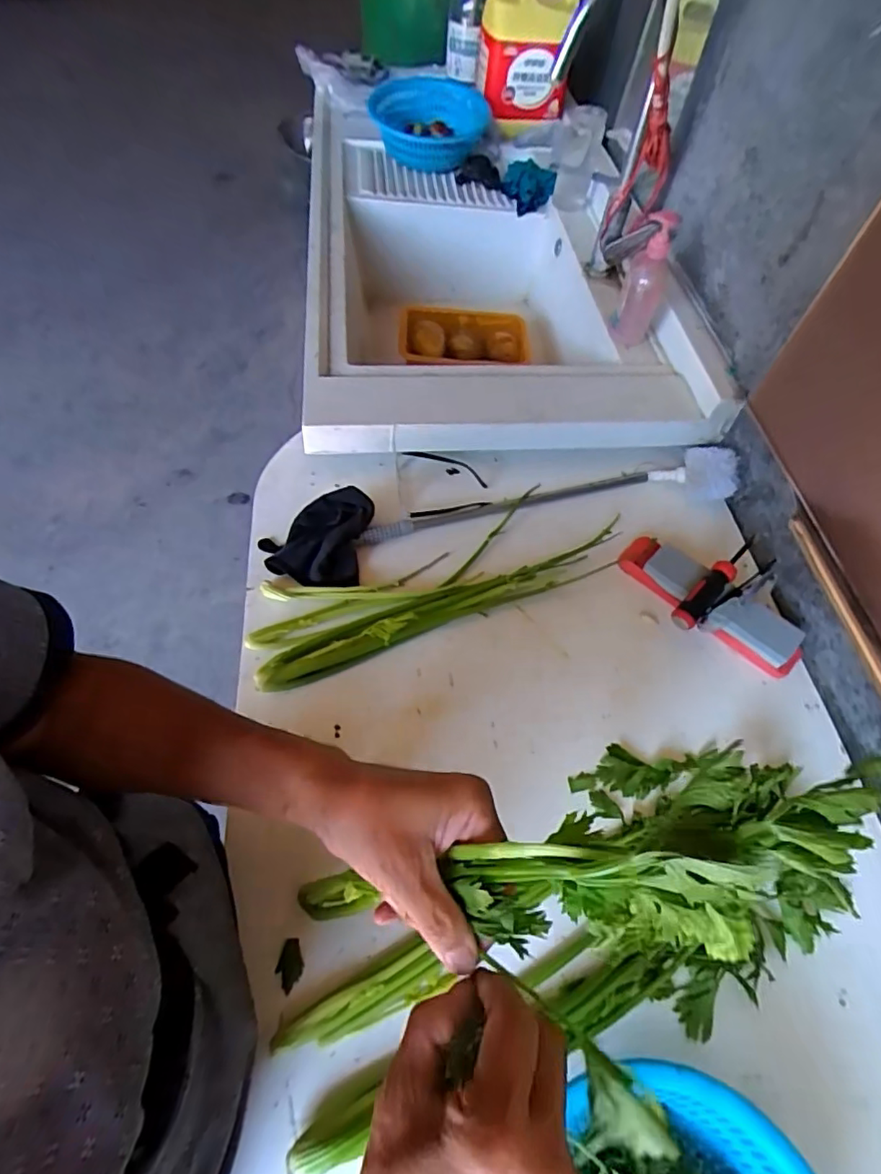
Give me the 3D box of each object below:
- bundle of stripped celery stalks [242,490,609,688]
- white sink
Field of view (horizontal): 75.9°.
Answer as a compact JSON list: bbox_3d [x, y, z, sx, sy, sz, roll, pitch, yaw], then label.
[{"bbox_3d":[-0.010,-0.011,0.725,0.463,0.032,0.144,-19,61,-16],"label":"bundle of stripped celery stalks"},{"bbox_3d":[0.069,-0.646,1.184,0.630,0.265,1.105,-2,58,-6],"label":"white sink"}]

